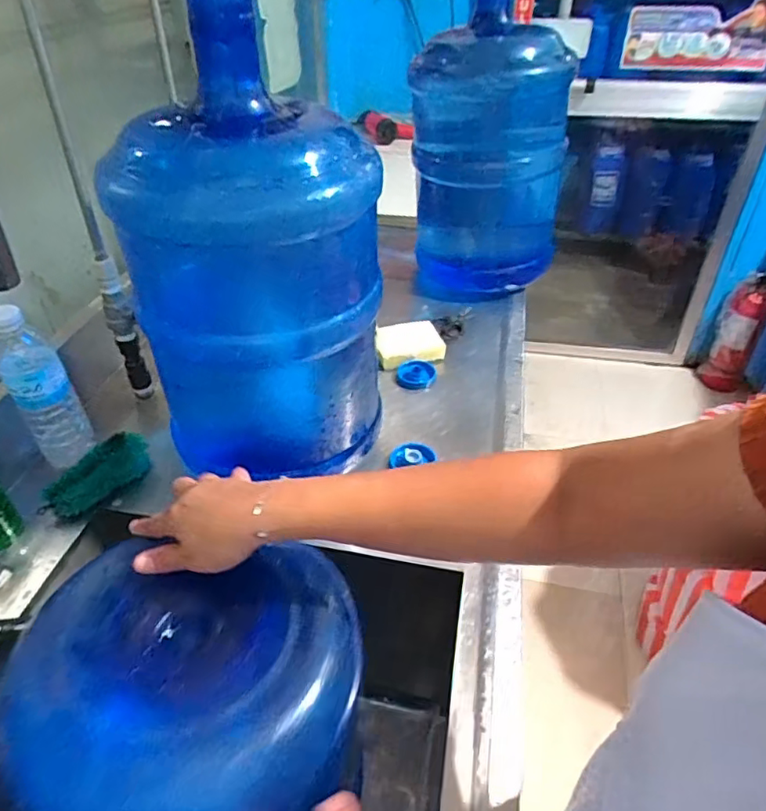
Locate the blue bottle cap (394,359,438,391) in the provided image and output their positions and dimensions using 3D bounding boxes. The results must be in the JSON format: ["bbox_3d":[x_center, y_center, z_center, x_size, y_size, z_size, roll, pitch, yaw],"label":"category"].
[{"bbox_3d":[0.049,-0.045,0.867,0.059,0.019,0.059,-1,40,0],"label":"blue bottle cap"}]

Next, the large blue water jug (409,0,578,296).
[{"bbox_3d":[0.177,-0.423,0.974,0.244,0.439,0.234,8,41,11],"label":"large blue water jug"}]

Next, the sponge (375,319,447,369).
[{"bbox_3d":[0.041,-0.098,0.902,0.103,0.032,0.080,-10,40,-10],"label":"sponge"}]

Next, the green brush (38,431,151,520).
[{"bbox_3d":[-0.330,0.084,0.679,0.044,0.043,0.128,23,45,26],"label":"green brush"}]

